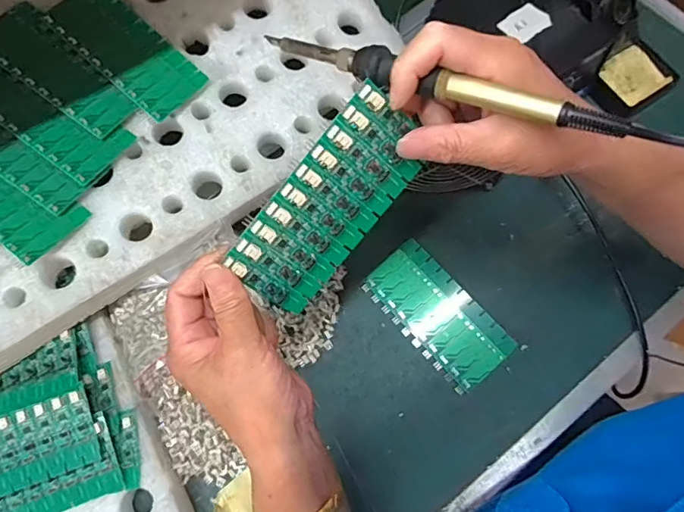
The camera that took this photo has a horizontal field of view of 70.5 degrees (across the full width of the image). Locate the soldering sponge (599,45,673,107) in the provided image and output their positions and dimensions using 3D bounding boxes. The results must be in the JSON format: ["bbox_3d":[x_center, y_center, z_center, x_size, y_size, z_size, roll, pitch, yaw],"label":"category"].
[{"bbox_3d":[0.306,-0.189,0.507,0.055,0.015,0.056,-28,74,-7],"label":"soldering sponge"}]

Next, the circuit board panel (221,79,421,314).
[{"bbox_3d":[-0.007,-0.029,0.291,0.062,0.005,0.136,35,99,-30],"label":"circuit board panel"}]

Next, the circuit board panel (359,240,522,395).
[{"bbox_3d":[0.088,0.054,0.452,0.070,0.004,0.137,-42,76,-1],"label":"circuit board panel"}]

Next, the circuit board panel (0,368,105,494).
[{"bbox_3d":[-0.267,0.148,0.381,0.137,0.009,0.074,-19,84,-6],"label":"circuit board panel"}]

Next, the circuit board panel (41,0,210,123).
[{"bbox_3d":[-0.192,-0.185,0.432,0.136,0.006,0.061,42,78,-1],"label":"circuit board panel"}]

